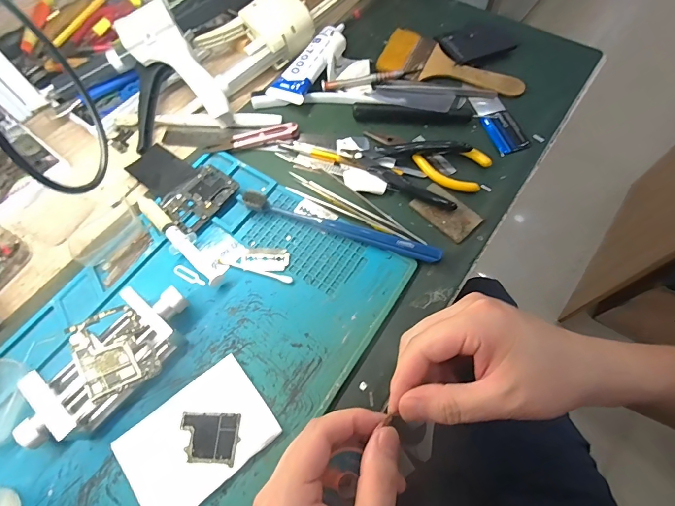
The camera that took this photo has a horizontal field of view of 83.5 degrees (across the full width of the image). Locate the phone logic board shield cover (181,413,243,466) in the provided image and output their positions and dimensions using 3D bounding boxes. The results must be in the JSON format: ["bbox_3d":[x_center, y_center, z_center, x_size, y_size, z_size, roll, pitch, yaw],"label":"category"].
[{"bbox_3d":[-0.093,0.133,0.272,0.042,0.004,0.032,1,64,2],"label":"phone logic board shield cover"}]

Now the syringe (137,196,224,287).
[{"bbox_3d":[-0.145,-0.013,0.341,0.117,0.012,0.023,36,70,17],"label":"syringe"}]

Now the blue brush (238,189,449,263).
[{"bbox_3d":[0.002,-0.024,0.342,0.183,0.017,0.017,17,65,10],"label":"blue brush"}]

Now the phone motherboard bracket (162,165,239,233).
[{"bbox_3d":[-0.134,-0.054,0.365,0.048,0.006,0.068,34,69,16],"label":"phone motherboard bracket"}]

